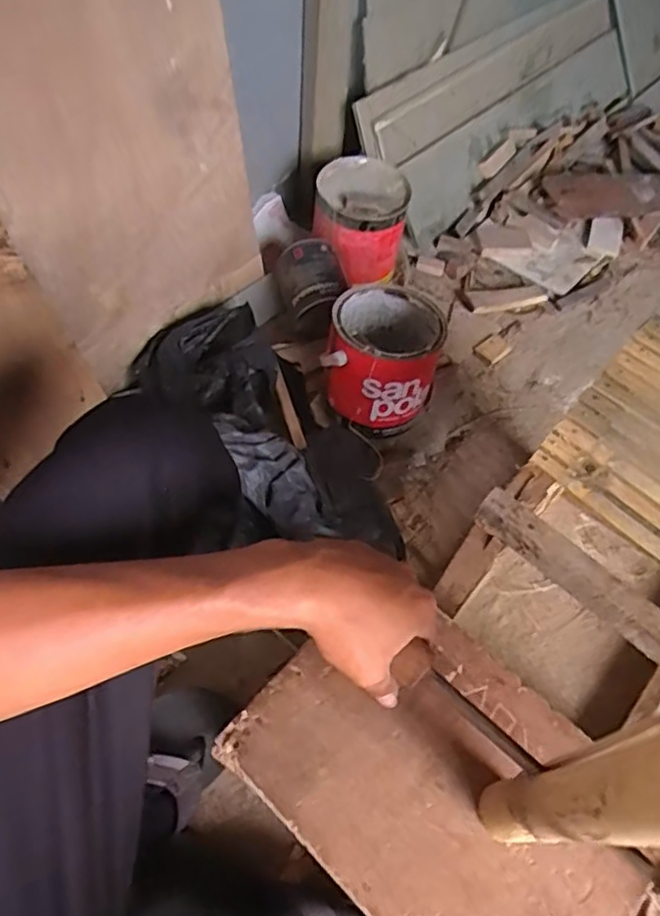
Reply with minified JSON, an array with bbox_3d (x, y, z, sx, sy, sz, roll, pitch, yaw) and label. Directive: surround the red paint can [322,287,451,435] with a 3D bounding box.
[{"bbox_3d":[0.073,-0.139,0.899,0.148,0.143,0.167,16,56,6],"label":"red paint can"}]

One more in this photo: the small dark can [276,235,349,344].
[{"bbox_3d":[-0.032,-0.266,1.014,0.092,0.093,0.133,-9,57,-11],"label":"small dark can"}]

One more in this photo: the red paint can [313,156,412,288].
[{"bbox_3d":[0.049,-0.393,1.083,0.149,0.140,0.165,7,55,0],"label":"red paint can"}]

